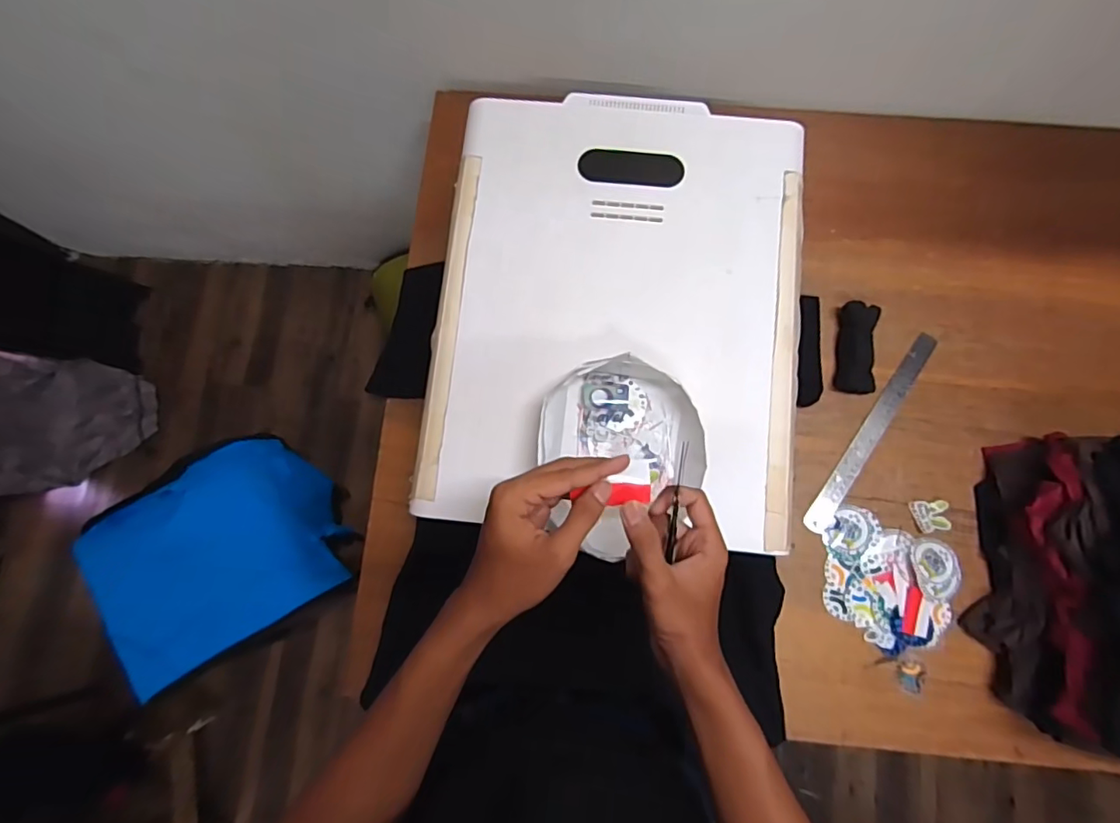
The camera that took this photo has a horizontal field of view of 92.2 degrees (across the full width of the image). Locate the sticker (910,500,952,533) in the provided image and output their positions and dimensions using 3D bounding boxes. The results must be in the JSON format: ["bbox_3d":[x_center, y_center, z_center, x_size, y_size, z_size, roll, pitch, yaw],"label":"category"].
[{"bbox_3d":[0.487,0.138,0.707,0.048,0.007,0.041,-3,79,0],"label":"sticker"}]

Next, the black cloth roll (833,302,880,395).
[{"bbox_3d":[0.409,-0.087,0.738,0.047,0.022,0.123,7,80,2],"label":"black cloth roll"}]

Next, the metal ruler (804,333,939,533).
[{"bbox_3d":[0.424,0.025,0.733,0.028,0.006,0.315,33,84,12],"label":"metal ruler"}]

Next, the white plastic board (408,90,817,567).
[{"bbox_3d":[0.065,-0.123,0.597,0.399,0.028,0.494,6,80,2],"label":"white plastic board"}]

